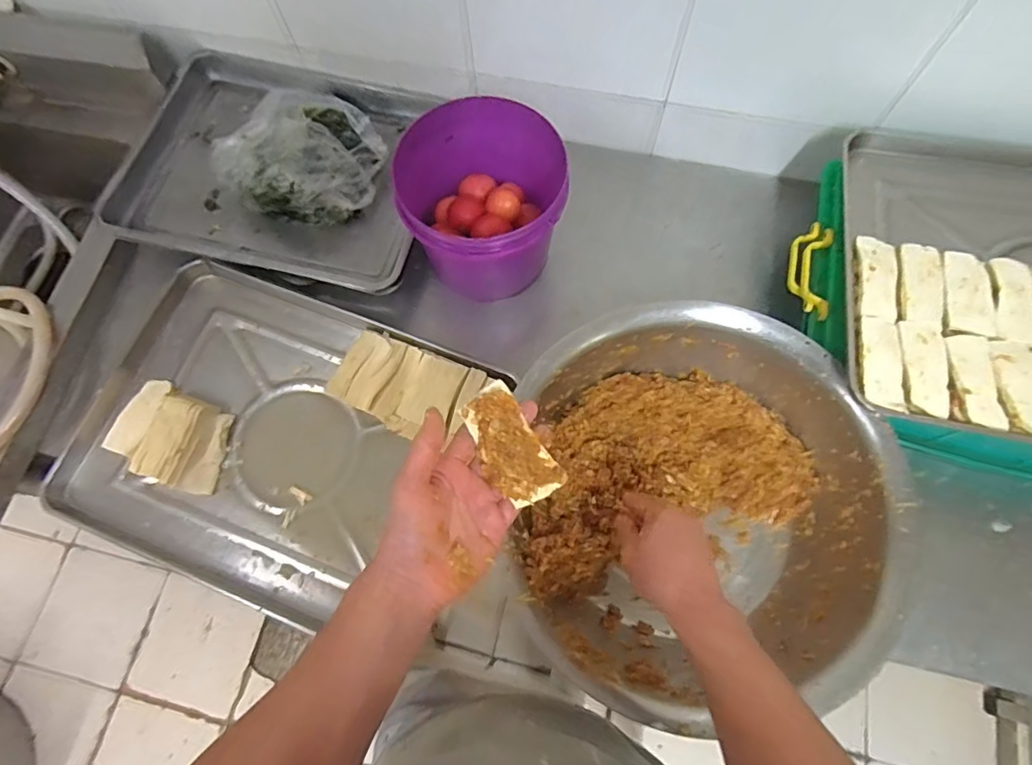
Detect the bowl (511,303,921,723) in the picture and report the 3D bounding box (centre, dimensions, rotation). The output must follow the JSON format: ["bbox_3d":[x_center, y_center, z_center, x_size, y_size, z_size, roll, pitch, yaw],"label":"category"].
[{"bbox_3d":[0.219,0.145,0.674,0.417,0.154,0.445,5,72,3],"label":"bowl"}]

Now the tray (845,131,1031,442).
[{"bbox_3d":[0.705,-0.112,0.694,0.583,0.057,0.432,11,72,5],"label":"tray"}]

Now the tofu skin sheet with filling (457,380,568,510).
[{"bbox_3d":[-0.008,0.055,0.473,0.056,0.023,0.104,-33,74,-9],"label":"tofu skin sheet with filling"}]

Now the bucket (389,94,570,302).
[{"bbox_3d":[-0.048,-0.259,0.786,0.221,0.187,0.204,0,71,1],"label":"bucket"}]

